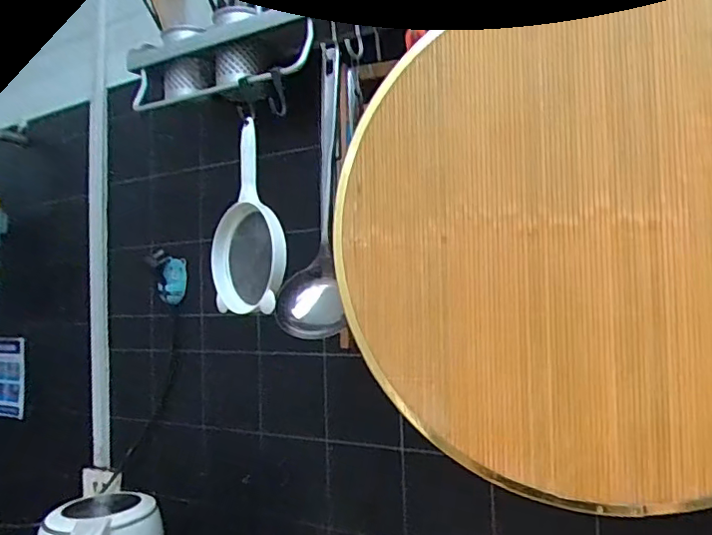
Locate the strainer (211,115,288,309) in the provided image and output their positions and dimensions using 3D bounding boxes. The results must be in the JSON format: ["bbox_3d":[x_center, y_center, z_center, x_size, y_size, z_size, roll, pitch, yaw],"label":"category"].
[{"bbox_3d":[-0.125,-0.050,0.641,0.045,0.196,0.125,0,-3,-31],"label":"strainer"}]

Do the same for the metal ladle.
[{"bbox_3d":[-0.049,-0.083,0.579,0.067,0.299,0.076,-2,-3,3],"label":"metal ladle"}]

